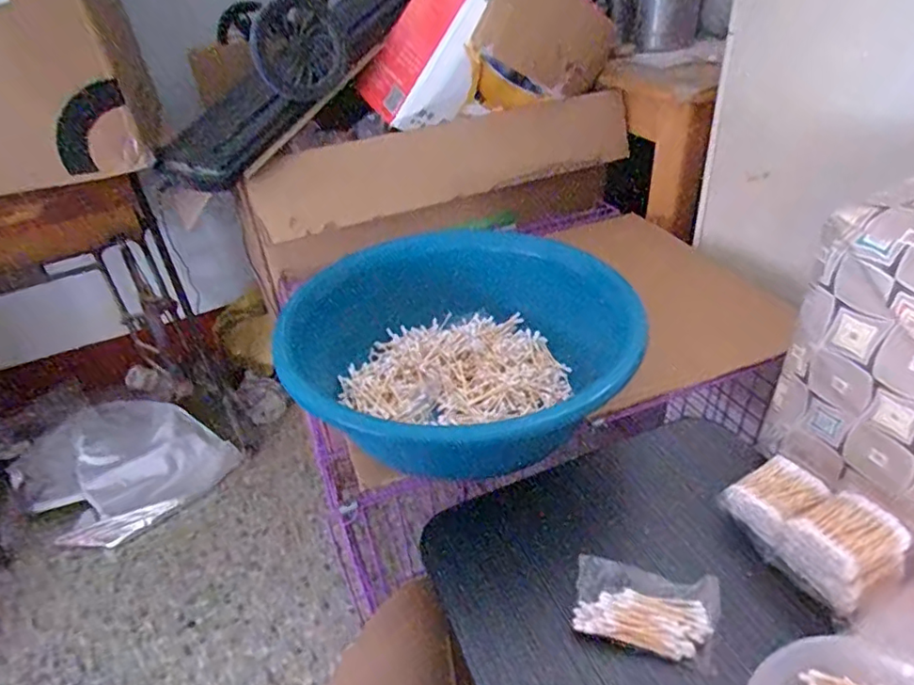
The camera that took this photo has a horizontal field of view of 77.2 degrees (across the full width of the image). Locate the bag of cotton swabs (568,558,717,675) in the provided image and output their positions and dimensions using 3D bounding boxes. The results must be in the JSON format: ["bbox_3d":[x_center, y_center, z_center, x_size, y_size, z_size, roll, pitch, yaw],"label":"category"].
[{"bbox_3d":[0.162,0.230,0.494,0.115,0.024,0.066,5,54,16],"label":"bag of cotton swabs"}]

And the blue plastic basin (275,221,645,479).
[{"bbox_3d":[-0.002,0.017,0.669,0.332,0.145,0.332,-4,36,3],"label":"blue plastic basin"}]

